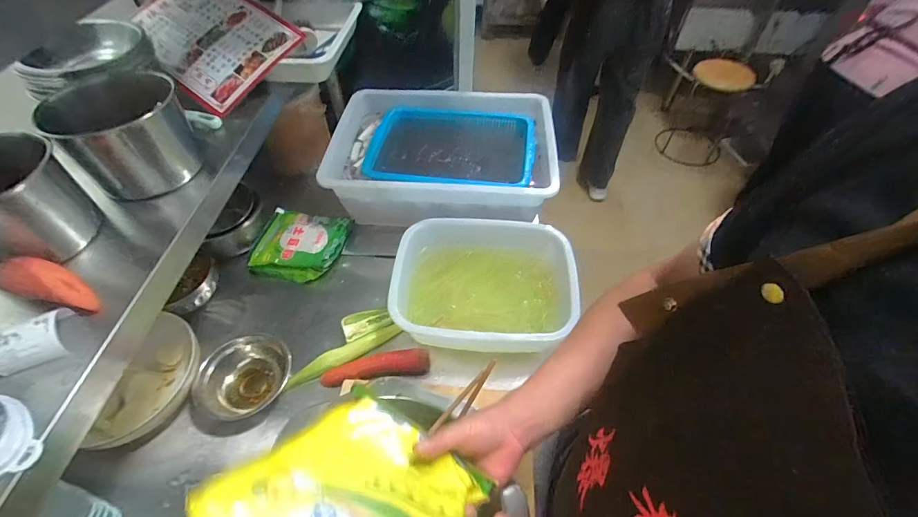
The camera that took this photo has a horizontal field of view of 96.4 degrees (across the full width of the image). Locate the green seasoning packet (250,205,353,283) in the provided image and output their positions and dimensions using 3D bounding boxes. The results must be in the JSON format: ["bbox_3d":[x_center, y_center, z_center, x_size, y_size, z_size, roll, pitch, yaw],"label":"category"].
[{"bbox_3d":[-0.348,-0.025,0.909,0.185,0.053,0.176,8,52,7],"label":"green seasoning packet"}]

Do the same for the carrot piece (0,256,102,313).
[{"bbox_3d":[-0.429,0.028,0.436,0.097,0.032,0.034,25,51,-13],"label":"carrot piece"}]

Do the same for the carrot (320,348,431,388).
[{"bbox_3d":[-0.145,0.192,0.720,0.186,0.034,0.036,-9,51,-6],"label":"carrot"}]

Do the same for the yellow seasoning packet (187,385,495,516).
[{"bbox_3d":[-0.070,0.182,0.324,0.161,0.208,0.028,21,93,15],"label":"yellow seasoning packet"}]

